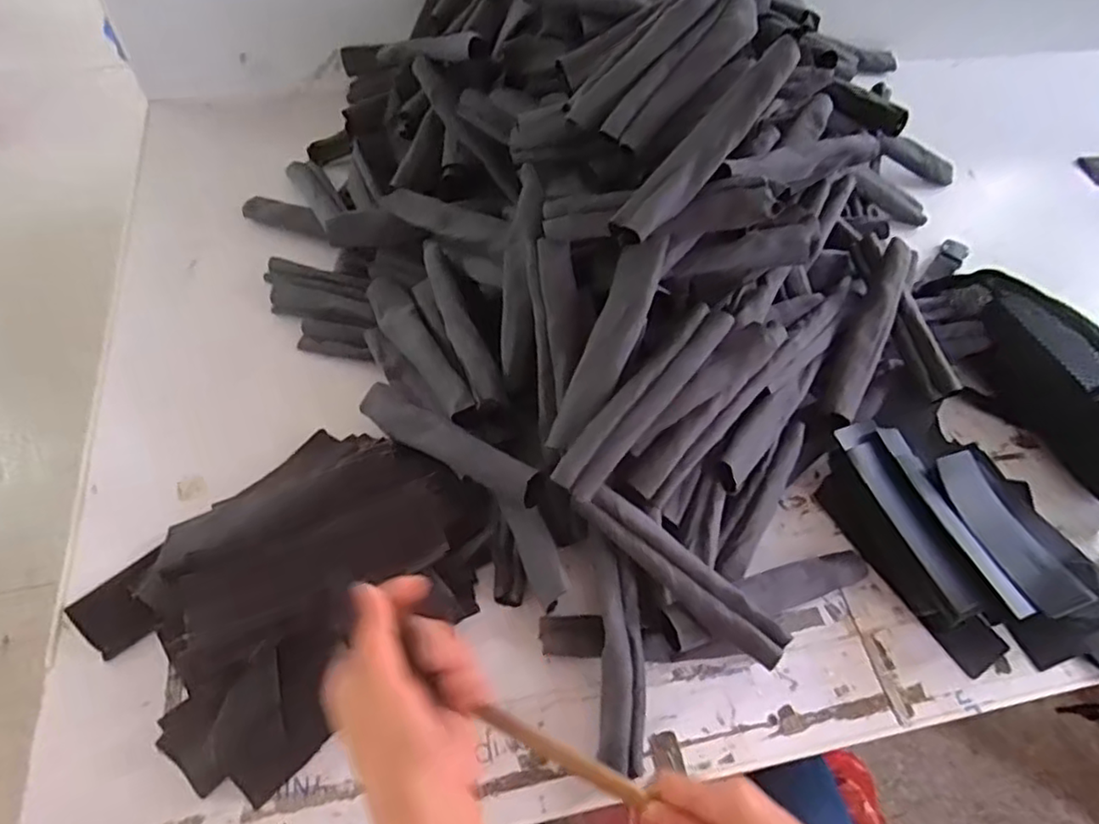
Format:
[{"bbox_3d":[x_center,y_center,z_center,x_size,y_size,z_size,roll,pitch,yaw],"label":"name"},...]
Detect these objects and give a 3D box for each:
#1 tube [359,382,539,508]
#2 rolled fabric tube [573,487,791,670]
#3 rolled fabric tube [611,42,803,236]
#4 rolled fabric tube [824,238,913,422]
[{"bbox_3d":[-0.090,0.022,0.541,0.183,0.027,0.036,27,61,26],"label":"tube"},{"bbox_3d":[0.100,0.122,0.495,0.178,0.024,0.034,37,62,17],"label":"rolled fabric tube"},{"bbox_3d":[0.116,-0.196,0.469,0.032,0.022,0.182,40,88,17],"label":"rolled fabric tube"},{"bbox_3d":[0.294,-0.077,0.602,0.043,0.031,0.180,25,78,10],"label":"rolled fabric tube"}]

